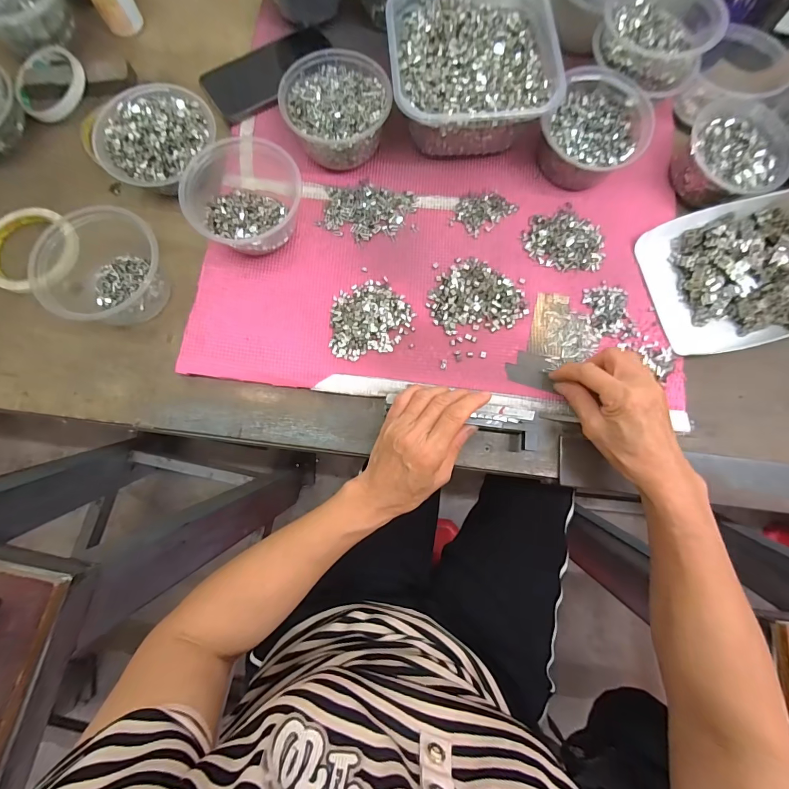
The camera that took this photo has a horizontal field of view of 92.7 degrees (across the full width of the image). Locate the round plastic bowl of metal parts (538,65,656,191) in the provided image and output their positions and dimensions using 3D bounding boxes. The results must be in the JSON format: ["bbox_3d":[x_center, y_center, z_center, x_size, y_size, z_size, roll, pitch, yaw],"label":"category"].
[{"bbox_3d":[0.218,-0.287,0.415,0.099,0.060,0.115,29,81,4],"label":"round plastic bowl of metal parts"}]

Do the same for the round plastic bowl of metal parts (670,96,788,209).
[{"bbox_3d":[0.378,-0.271,0.424,0.108,0.045,0.134,38,81,5],"label":"round plastic bowl of metal parts"}]

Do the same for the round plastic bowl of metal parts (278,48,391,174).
[{"bbox_3d":[-0.061,-0.307,0.416,0.110,0.056,0.107,0,80,-1],"label":"round plastic bowl of metal parts"}]

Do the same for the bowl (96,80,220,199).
[{"bbox_3d":[-0.254,-0.274,0.410,0.109,0.055,0.114,0,78,-2],"label":"bowl"}]

